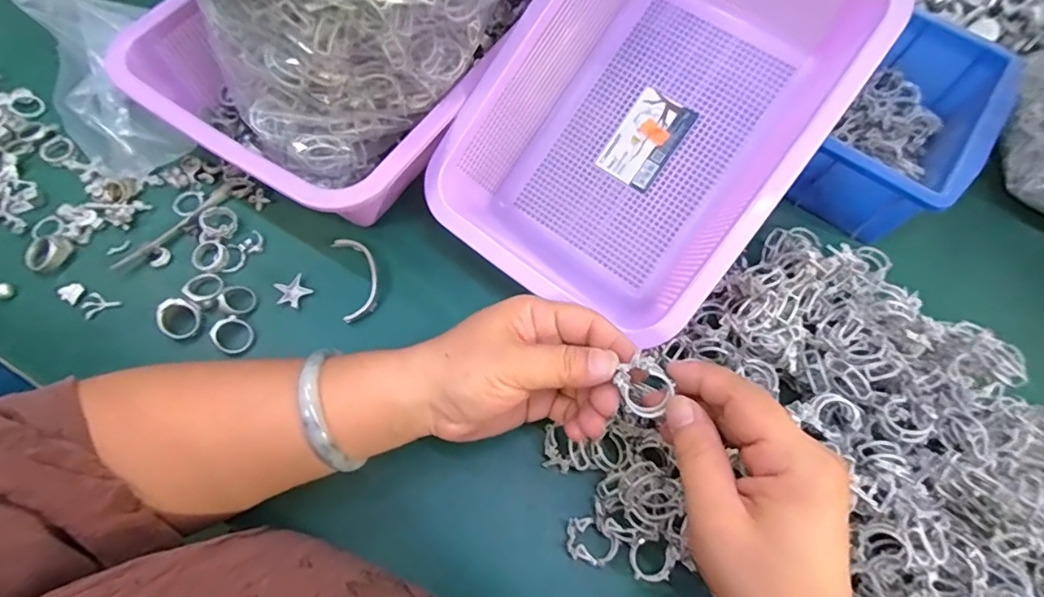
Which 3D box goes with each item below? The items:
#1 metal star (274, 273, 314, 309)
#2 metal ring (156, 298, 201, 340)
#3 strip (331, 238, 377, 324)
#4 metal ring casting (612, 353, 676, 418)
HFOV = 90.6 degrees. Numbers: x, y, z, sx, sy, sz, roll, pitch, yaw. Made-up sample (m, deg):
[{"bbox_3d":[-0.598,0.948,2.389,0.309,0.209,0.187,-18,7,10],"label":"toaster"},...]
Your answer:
[{"bbox_3d":[-0.159,-0.004,0.359,0.022,0.005,0.021,-24,71,-11],"label":"metal star"},{"bbox_3d":[-0.231,0.014,0.347,0.028,0.007,0.025,37,74,-11],"label":"metal ring"},{"bbox_3d":[-0.117,-0.016,0.364,0.026,0.006,0.065,-14,69,-8],"label":"strip"},{"bbox_3d":[0.059,0.042,0.248,0.027,0.012,0.022,36,71,12],"label":"metal ring casting"}]

